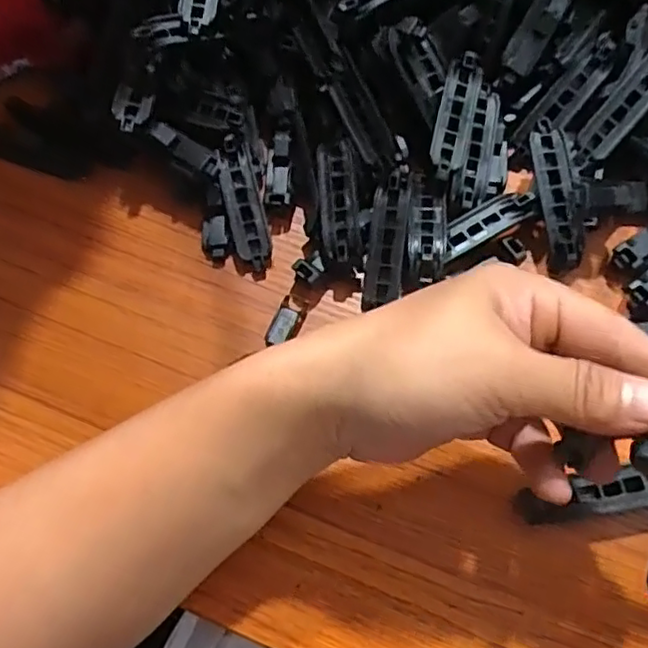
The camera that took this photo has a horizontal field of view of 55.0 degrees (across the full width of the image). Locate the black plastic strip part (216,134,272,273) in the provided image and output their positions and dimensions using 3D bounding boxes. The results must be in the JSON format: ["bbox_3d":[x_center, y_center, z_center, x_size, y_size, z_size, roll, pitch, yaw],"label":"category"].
[{"bbox_3d":[-0.041,-0.062,0.322,0.019,0.008,0.070,-13,84,-3],"label":"black plastic strip part"}]

